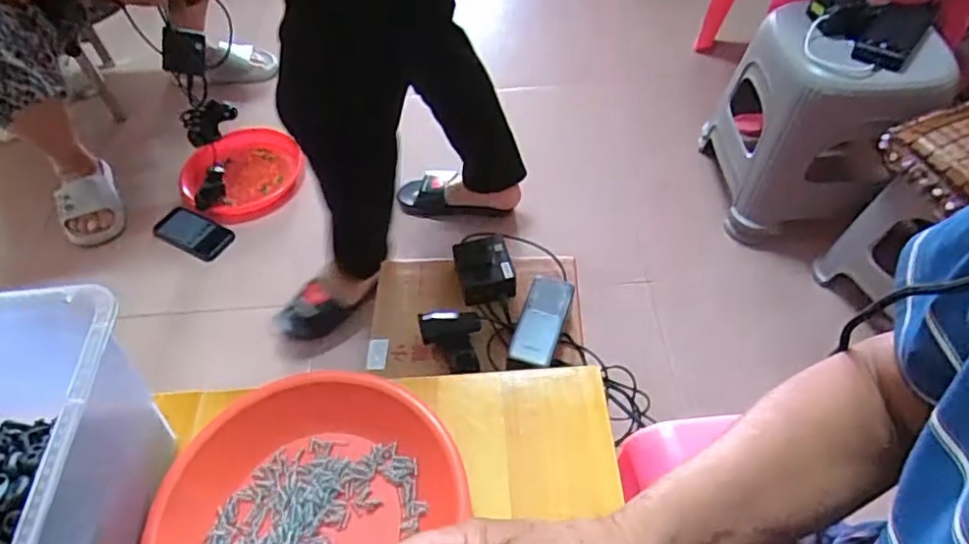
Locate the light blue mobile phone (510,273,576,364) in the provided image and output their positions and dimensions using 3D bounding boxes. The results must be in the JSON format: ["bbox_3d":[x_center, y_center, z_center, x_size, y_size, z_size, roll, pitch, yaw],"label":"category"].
[{"bbox_3d":[0.070,0.057,0.748,0.052,0.015,0.123,14,55,13],"label":"light blue mobile phone"}]

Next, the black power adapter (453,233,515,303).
[{"bbox_3d":[-0.002,-0.008,0.824,0.074,0.048,0.076,-13,53,-7],"label":"black power adapter"}]

